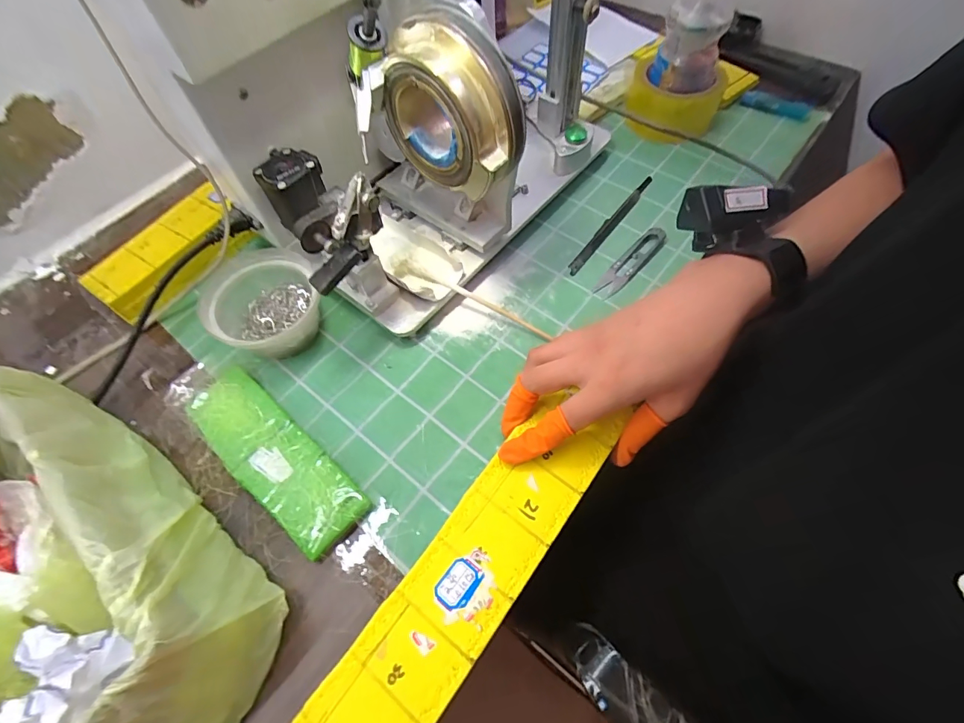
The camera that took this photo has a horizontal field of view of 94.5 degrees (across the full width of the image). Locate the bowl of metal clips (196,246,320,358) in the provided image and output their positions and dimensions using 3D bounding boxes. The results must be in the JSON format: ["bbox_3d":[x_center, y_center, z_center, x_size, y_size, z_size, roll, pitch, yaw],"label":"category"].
[{"bbox_3d":[-0.199,-0.047,0.406,0.096,0.053,0.105,-1,59,2],"label":"bowl of metal clips"}]

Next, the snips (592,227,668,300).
[{"bbox_3d":[0.146,-0.098,0.437,0.023,0.010,0.098,38,68,22],"label":"snips"}]

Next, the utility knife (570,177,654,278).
[{"bbox_3d":[0.136,-0.145,0.462,0.011,0.013,0.155,33,67,20],"label":"utility knife"}]

